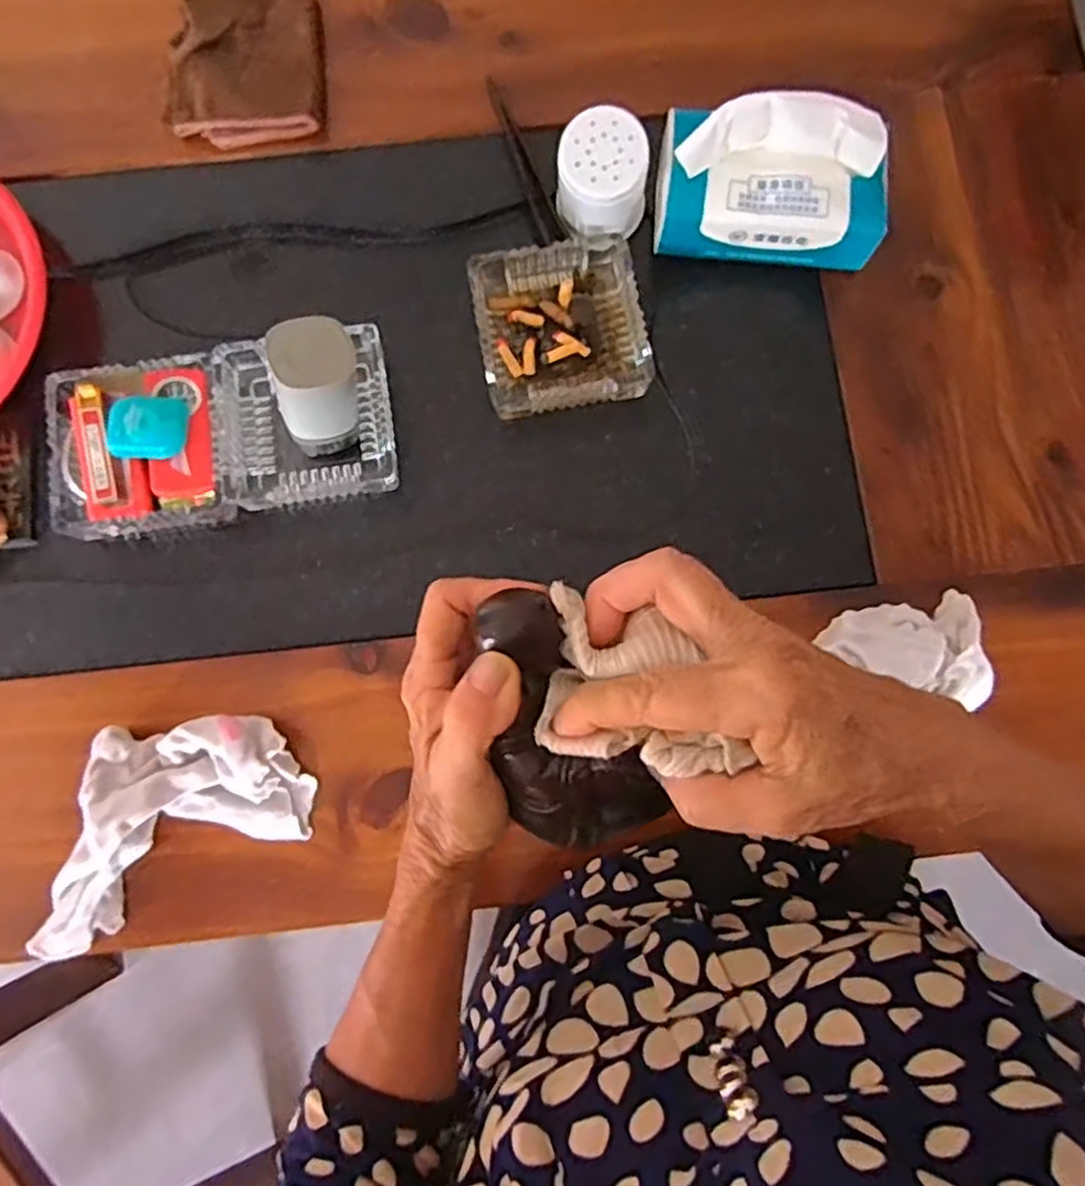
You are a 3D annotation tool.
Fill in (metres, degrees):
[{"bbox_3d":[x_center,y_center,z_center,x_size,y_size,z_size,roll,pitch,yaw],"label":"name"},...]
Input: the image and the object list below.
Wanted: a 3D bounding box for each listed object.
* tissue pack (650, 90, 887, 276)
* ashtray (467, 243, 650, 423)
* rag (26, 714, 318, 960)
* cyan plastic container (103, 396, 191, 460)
[{"bbox_3d":[0.165,-0.292,0.539,0.162,0.060,0.104,6,114,0],"label":"tissue pack"},{"bbox_3d":[0.013,-0.200,0.573,0.124,0.034,0.124,-11,81,-2],"label":"ashtray"},{"bbox_3d":[-0.257,0.144,0.505,0.187,0.049,0.120,-26,81,-3],"label":"rag"},{"bbox_3d":[-0.275,-0.115,0.520,0.052,0.025,0.039,-5,81,-1],"label":"cyan plastic container"}]

